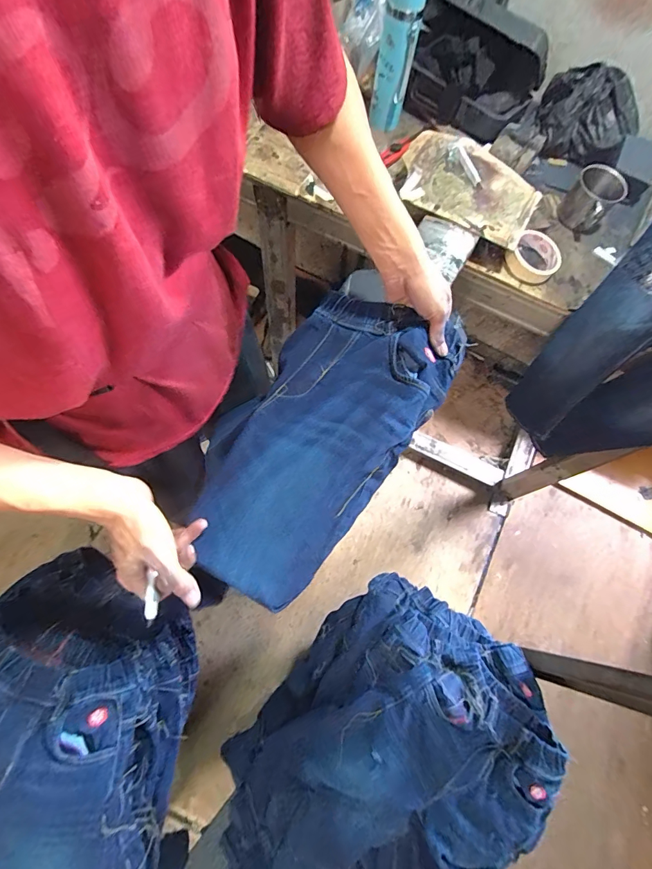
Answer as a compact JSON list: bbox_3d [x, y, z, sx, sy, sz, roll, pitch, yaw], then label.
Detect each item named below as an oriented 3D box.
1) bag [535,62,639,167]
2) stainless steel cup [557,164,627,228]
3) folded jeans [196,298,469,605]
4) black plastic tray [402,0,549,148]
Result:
[{"bbox_3d":[0.519,-0.629,0.785,0.185,0.109,0.132,19,68,4],"label":"bag"},{"bbox_3d":[0.484,-0.429,0.728,0.081,0.075,0.085,35,70,10],"label":"stainless steel cup"},{"bbox_3d":[-0.013,-0.012,0.506,0.212,0.068,0.407,33,69,11],"label":"folded jeans"},{"bbox_3d":[0.267,-0.692,0.763,0.239,0.180,0.055,36,40,7],"label":"black plastic tray"}]

